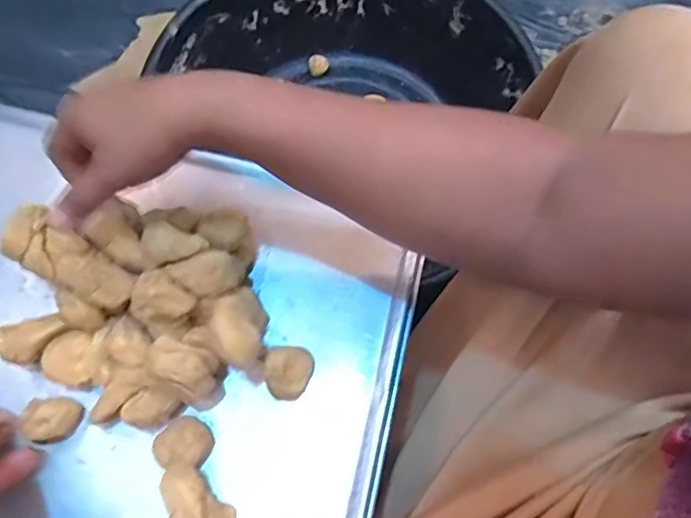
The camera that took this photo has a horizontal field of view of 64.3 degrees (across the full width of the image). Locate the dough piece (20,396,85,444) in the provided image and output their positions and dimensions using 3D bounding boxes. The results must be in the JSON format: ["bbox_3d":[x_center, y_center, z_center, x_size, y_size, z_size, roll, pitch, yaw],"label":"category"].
[{"bbox_3d":[-0.205,0.112,0.386,0.025,0.031,0.031,17,72,7],"label":"dough piece"}]

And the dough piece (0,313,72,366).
[{"bbox_3d":[-0.225,0.056,0.391,0.052,0.020,0.029,-19,72,-5],"label":"dough piece"}]

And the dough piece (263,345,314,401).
[{"bbox_3d":[-0.042,0.085,0.411,0.034,0.025,0.037,1,71,2],"label":"dough piece"}]

